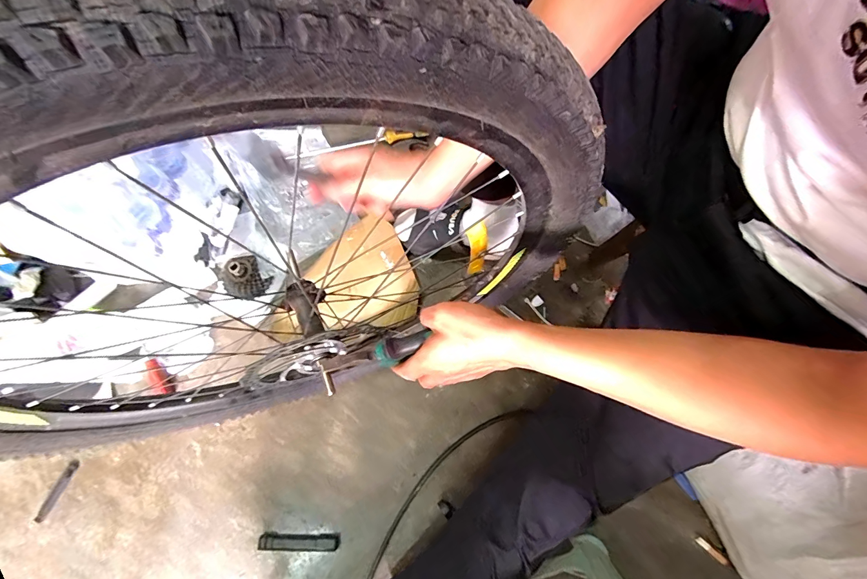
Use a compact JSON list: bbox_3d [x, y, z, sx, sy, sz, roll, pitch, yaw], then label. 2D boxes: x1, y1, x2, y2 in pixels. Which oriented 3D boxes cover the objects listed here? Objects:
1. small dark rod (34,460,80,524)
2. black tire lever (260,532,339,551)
[{"bbox_3d":[-0.696,0.373,0.681,0.015,0.010,0.111,24,77,7],"label":"small dark rod"},{"bbox_3d":[-0.240,0.447,0.650,0.141,0.012,0.024,0,75,1],"label":"black tire lever"}]

